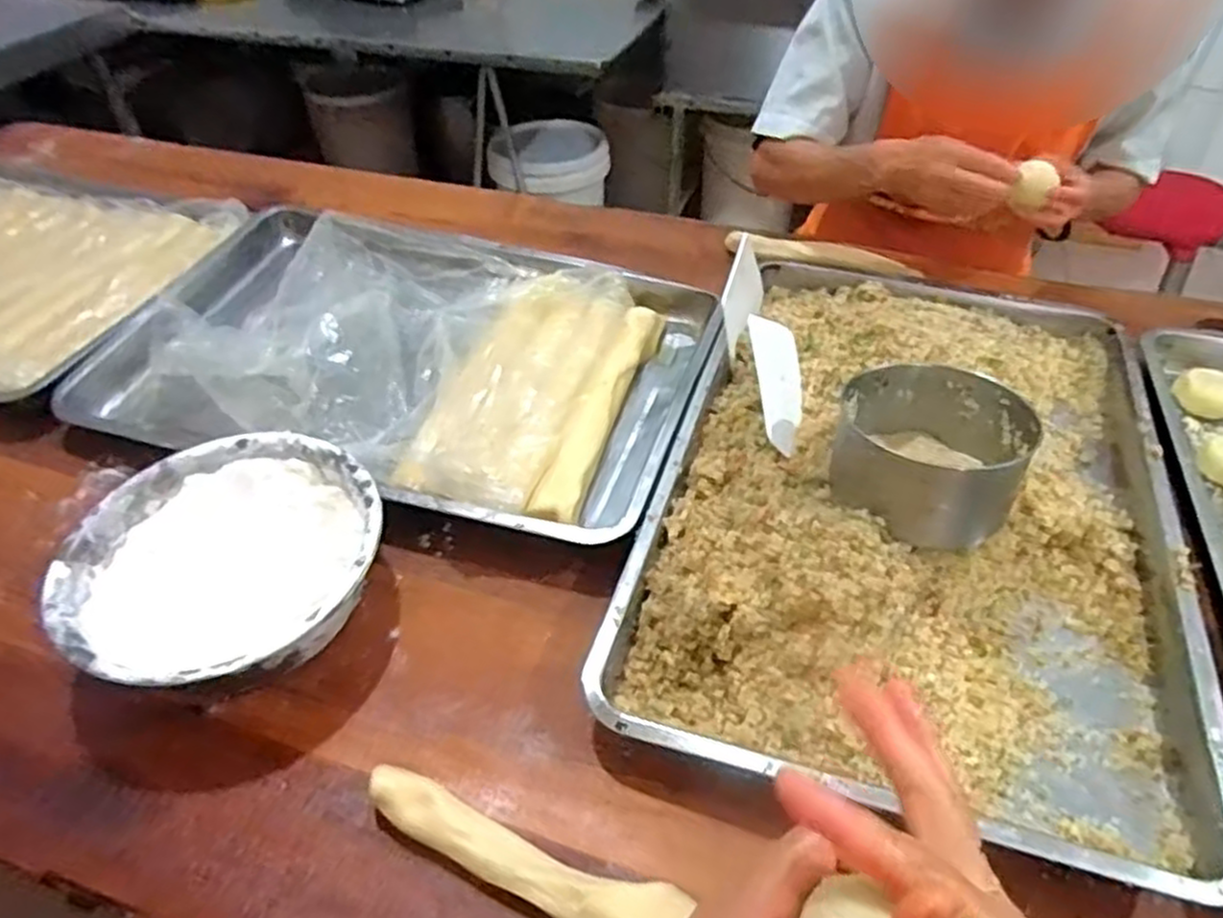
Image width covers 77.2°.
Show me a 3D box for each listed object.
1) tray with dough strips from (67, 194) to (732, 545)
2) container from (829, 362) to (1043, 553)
[{"bbox_3d":[-0.221,-0.112,0.808,0.615,0.067,0.403,10,46,13],"label":"tray with dough strips"},{"bbox_3d":[0.245,-0.005,0.593,0.131,0.076,0.130,-1,44,1],"label":"container"}]

